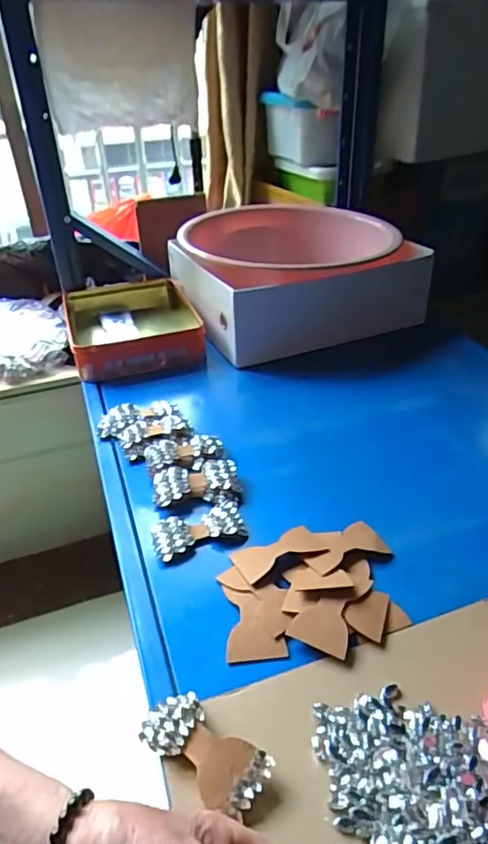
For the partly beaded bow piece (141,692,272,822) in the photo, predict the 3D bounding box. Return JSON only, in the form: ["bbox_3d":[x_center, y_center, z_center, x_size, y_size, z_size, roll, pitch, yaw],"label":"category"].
[{"bbox_3d":[-0.027,0.215,0.353,0.086,0.024,0.040,19,39,29],"label":"partly beaded bow piece"}]

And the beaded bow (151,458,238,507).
[{"bbox_3d":[-0.052,0.066,0.583,0.090,0.023,0.053,-6,33,-6],"label":"beaded bow"}]

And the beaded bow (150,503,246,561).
[{"bbox_3d":[-0.046,0.105,0.530,0.088,0.014,0.043,-17,36,-20],"label":"beaded bow"}]

